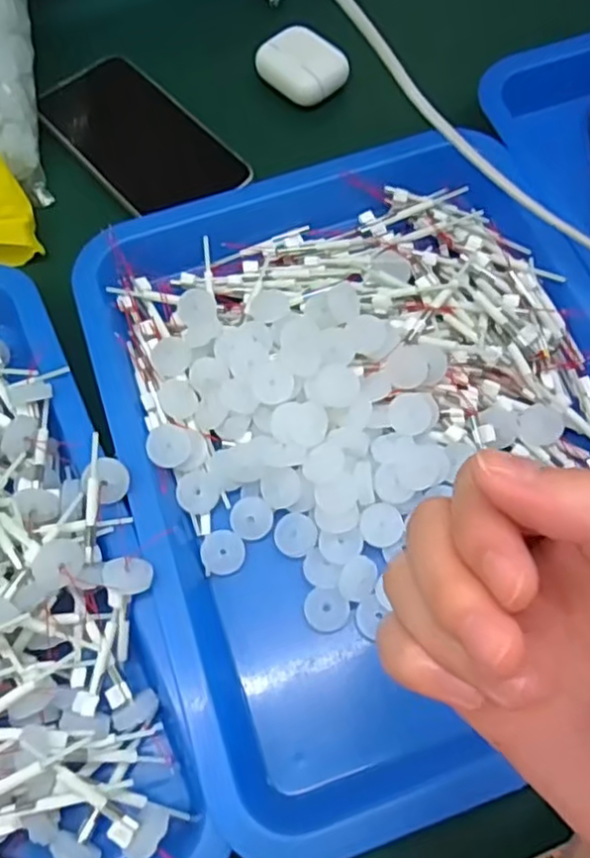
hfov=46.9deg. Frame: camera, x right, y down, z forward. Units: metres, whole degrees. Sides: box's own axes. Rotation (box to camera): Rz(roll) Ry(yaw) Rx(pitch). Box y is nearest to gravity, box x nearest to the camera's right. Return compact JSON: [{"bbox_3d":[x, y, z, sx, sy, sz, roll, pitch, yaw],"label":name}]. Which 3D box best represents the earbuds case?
[{"bbox_3d":[0.004,-0.244,0.458,0.044,0.021,0.055,-40,71,-14],"label":"earbuds case"}]

